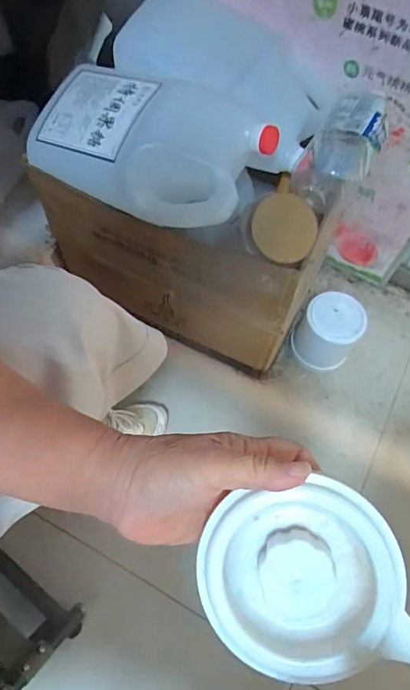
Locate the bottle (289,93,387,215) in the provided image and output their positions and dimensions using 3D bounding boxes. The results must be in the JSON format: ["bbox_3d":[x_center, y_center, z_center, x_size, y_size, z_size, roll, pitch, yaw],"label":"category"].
[{"bbox_3d":[0.199,-0.284,0.662,0.093,0.077,0.188,34,87,13],"label":"bottle"}]

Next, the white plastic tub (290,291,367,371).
[{"bbox_3d":[0.243,-0.026,0.895,0.107,0.140,0.109,1,64,-2],"label":"white plastic tub"}]

